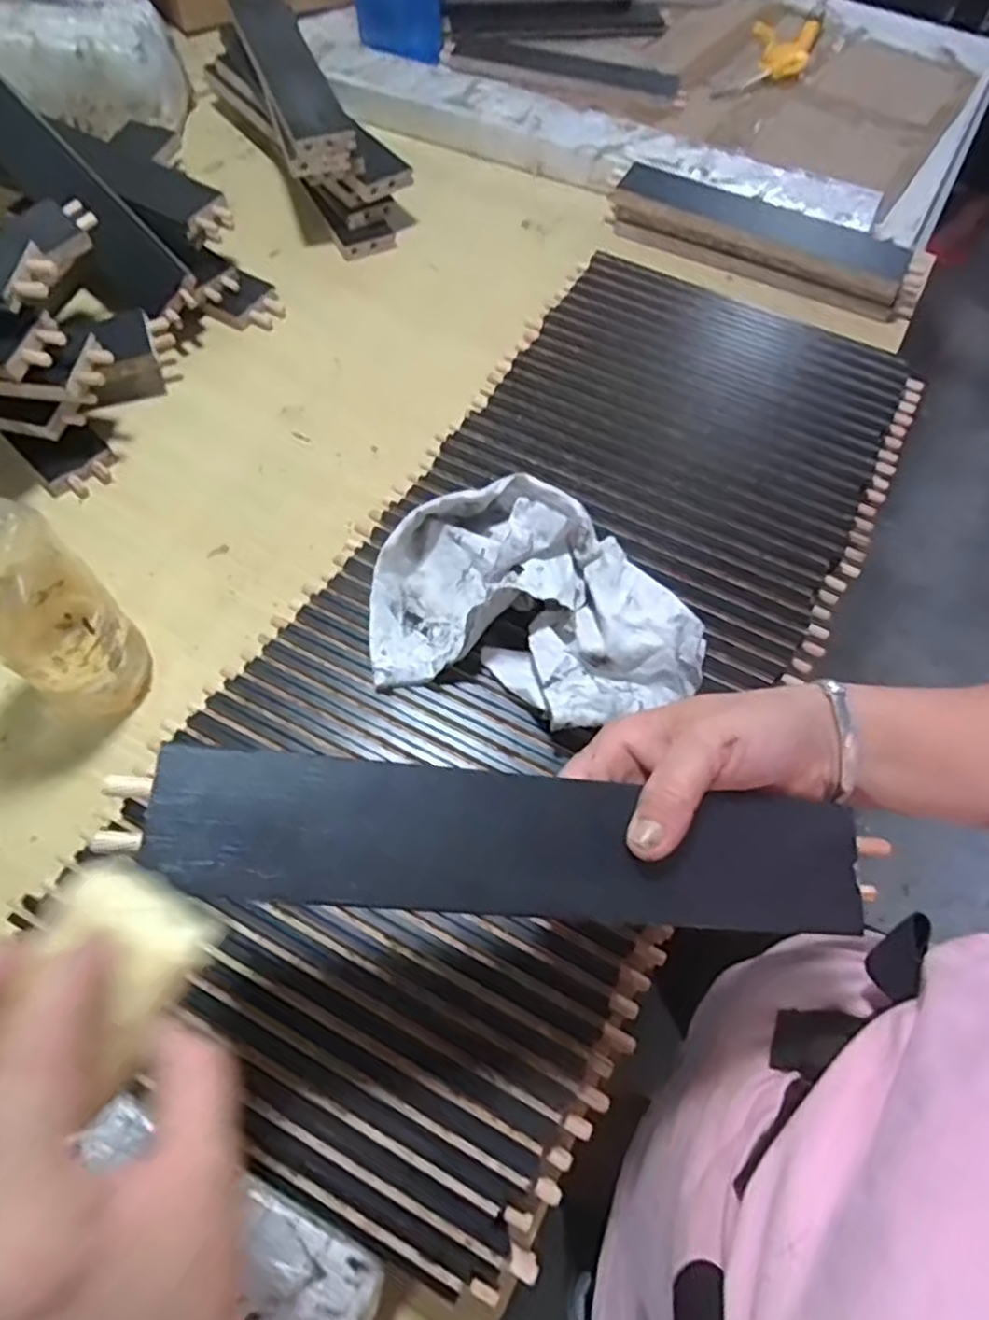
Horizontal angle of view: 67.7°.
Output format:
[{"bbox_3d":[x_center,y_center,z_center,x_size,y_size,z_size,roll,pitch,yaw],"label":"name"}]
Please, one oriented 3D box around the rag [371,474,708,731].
[{"bbox_3d":[0.028,-0.038,0.458,0.202,0.063,0.146,18,64,7],"label":"rag"}]

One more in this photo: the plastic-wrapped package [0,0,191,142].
[{"bbox_3d":[-0.450,-0.619,0.763,0.225,0.083,0.099,-5,64,-6],"label":"plastic-wrapped package"}]

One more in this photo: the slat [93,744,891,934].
[{"bbox_3d":[0.011,0.072,0.290,0.293,0.009,0.055,8,63,-9],"label":"slat"}]

